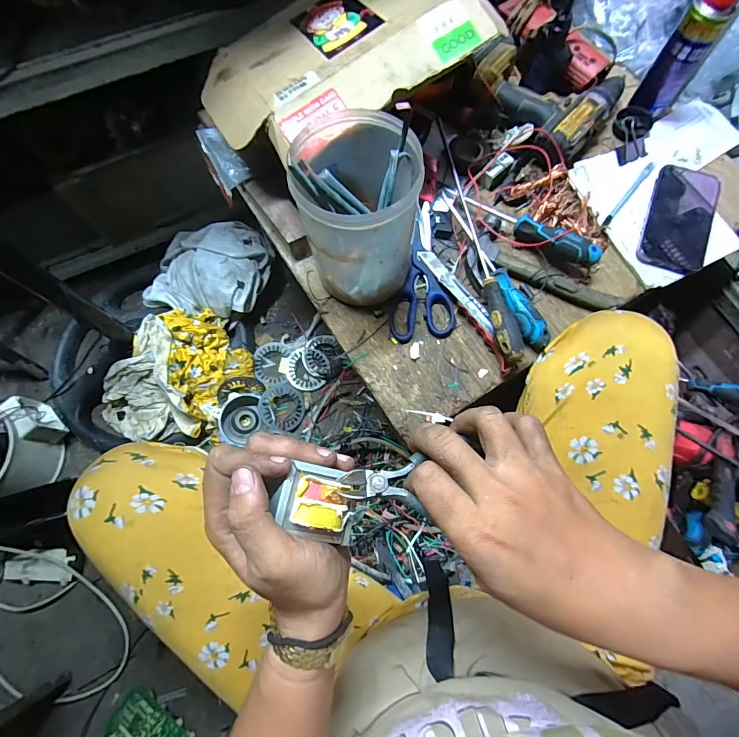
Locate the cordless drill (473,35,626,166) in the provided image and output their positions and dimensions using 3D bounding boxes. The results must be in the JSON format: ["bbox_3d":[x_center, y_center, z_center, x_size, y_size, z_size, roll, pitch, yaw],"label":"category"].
[{"bbox_3d":[0.271,-0.415,0.572,0.190,0.058,0.193,-38,75,-13],"label":"cordless drill"}]

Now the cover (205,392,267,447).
[{"bbox_3d":[-0.261,0.101,0.771,0.103,0.053,0.091,-23,73,-8],"label":"cover"}]

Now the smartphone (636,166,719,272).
[{"bbox_3d":[0.420,-0.205,0.525,0.077,0.015,0.150,18,83,17],"label":"smartphone"}]

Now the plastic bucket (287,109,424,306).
[{"bbox_3d":[-0.009,-0.178,0.460,0.131,0.180,0.136,0,71,0],"label":"plastic bucket"}]

